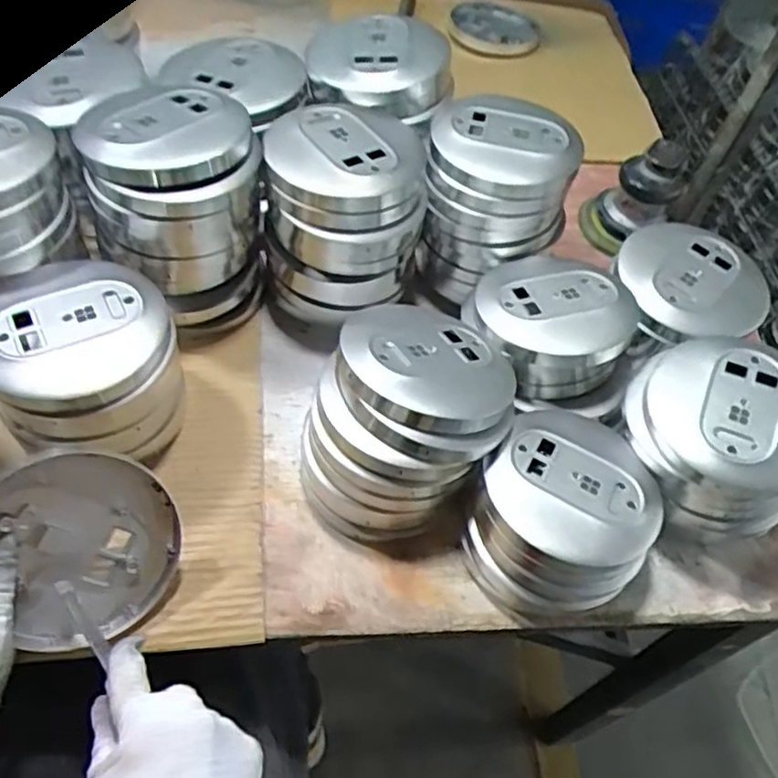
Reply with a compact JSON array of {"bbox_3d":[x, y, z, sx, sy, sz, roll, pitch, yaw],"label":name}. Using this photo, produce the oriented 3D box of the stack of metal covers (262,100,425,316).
[{"bbox_3d":[-0.043,-0.163,0.644,0.138,0.158,0.151,2,54,-7],"label":"stack of metal covers"}]

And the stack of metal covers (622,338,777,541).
[{"bbox_3d":[0.270,0.040,0.570,0.132,0.113,0.153,-32,65,-27],"label":"stack of metal covers"}]

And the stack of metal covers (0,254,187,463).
[{"bbox_3d":[-0.234,-0.014,0.549,0.133,0.120,0.140,-7,56,-13],"label":"stack of metal covers"}]

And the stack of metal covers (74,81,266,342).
[{"bbox_3d":[-0.186,-0.159,0.613,0.139,0.174,0.158,-9,56,-14],"label":"stack of metal covers"}]

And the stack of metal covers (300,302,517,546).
[{"bbox_3d":[0.015,0.025,0.552,0.138,0.132,0.168,34,57,20],"label":"stack of metal covers"}]

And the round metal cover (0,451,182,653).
[{"bbox_3d":[-0.207,0.106,0.473,0.118,0.131,0.014,-27,21,-22],"label":"round metal cover"}]

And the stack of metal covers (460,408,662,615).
[{"bbox_3d":[0.136,0.095,0.548,0.133,0.082,0.149,24,55,9],"label":"stack of metal covers"}]

